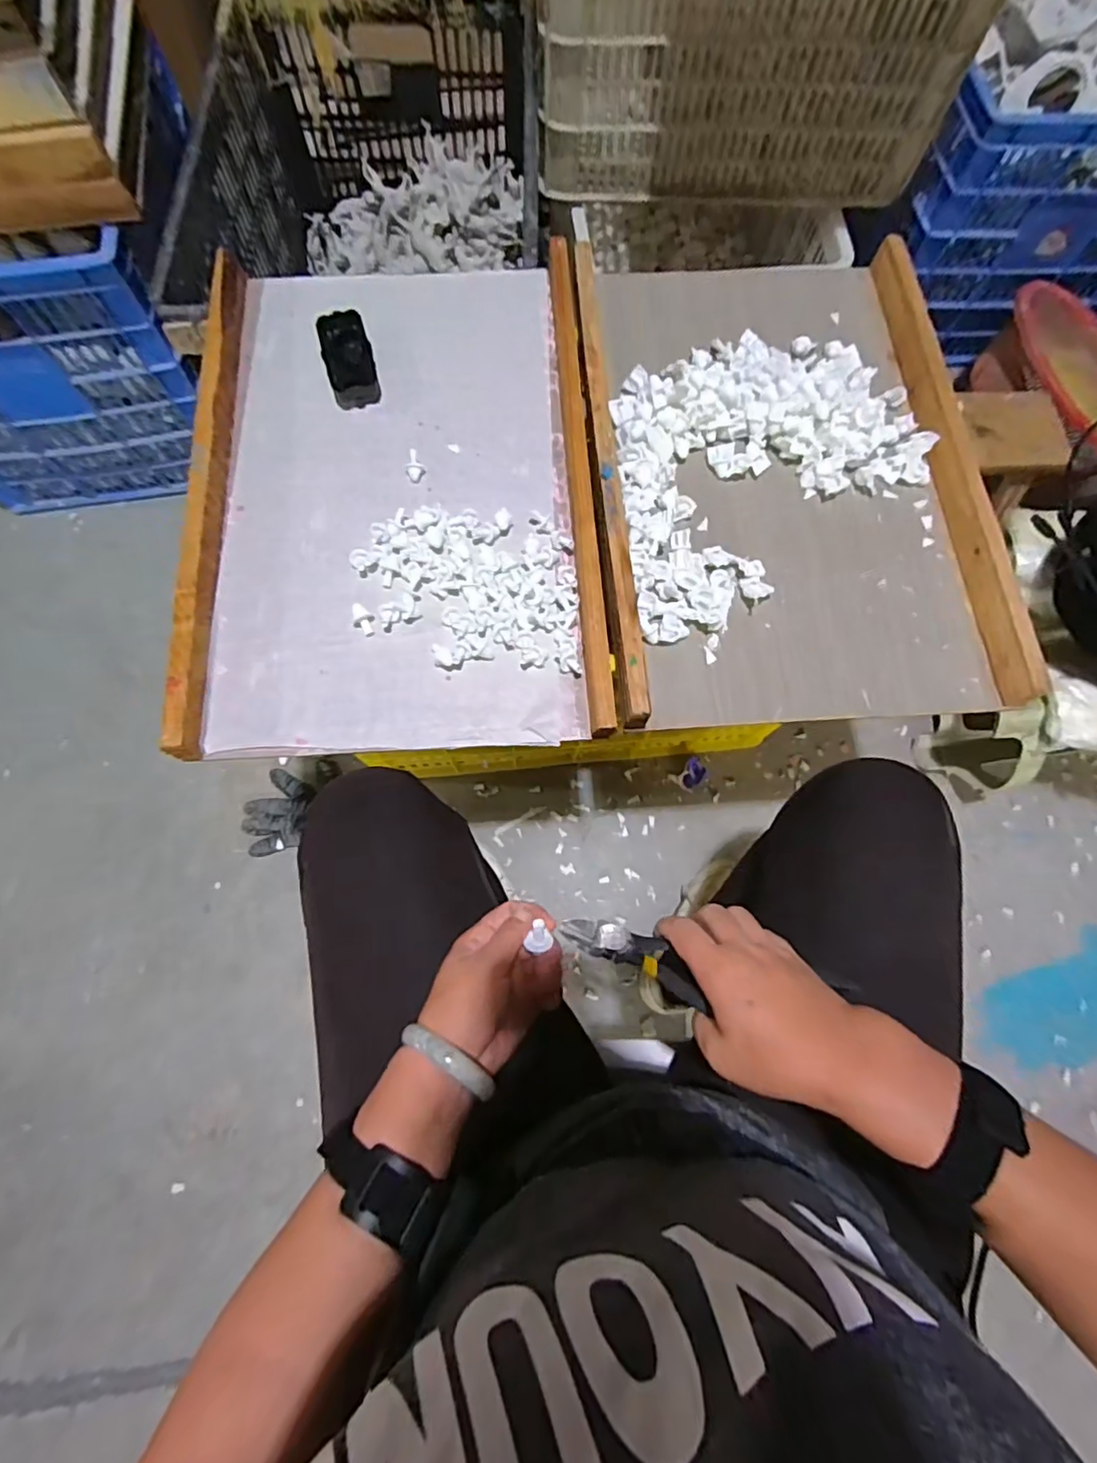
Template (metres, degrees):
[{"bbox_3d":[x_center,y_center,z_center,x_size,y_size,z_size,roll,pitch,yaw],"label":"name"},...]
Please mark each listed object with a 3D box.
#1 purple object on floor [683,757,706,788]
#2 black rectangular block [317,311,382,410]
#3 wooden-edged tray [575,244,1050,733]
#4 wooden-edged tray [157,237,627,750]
[{"bbox_3d":[0.236,0.067,0.971,0.043,0.020,0.037,-43,80,-12],"label":"purple object on floor"},{"bbox_3d":[-0.222,-0.416,0.664,0.051,0.026,0.108,-13,75,-6],"label":"black rectangular block"},{"bbox_3d":[0.250,-0.301,0.649,0.409,0.053,0.591,-3,74,-3],"label":"wooden-edged tray"},{"bbox_3d":[-0.154,-0.265,0.621,0.399,0.048,0.577,-2,74,-3],"label":"wooden-edged tray"}]

